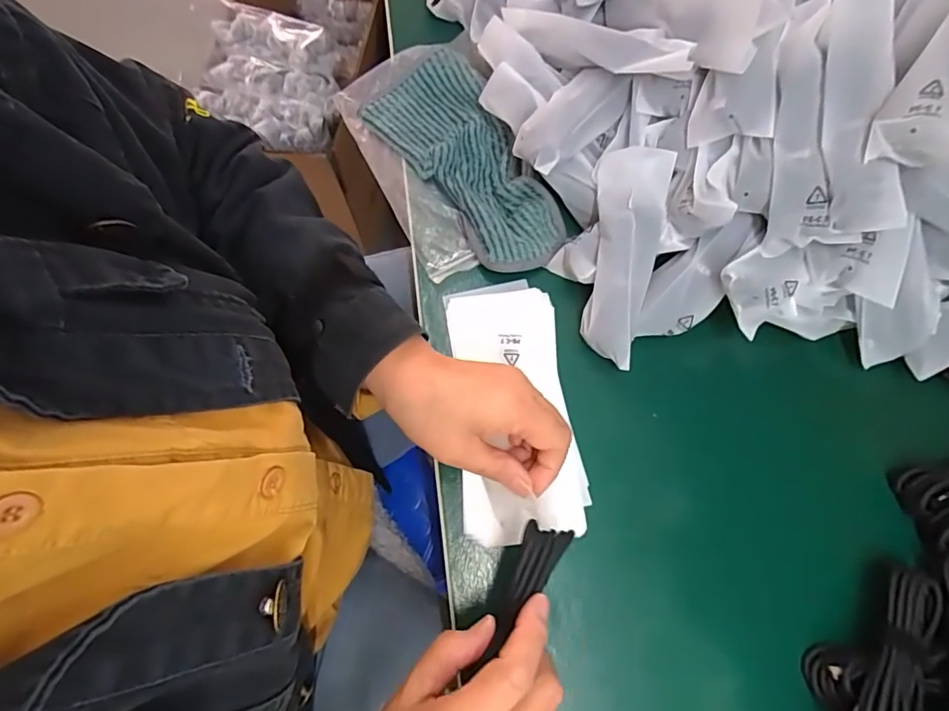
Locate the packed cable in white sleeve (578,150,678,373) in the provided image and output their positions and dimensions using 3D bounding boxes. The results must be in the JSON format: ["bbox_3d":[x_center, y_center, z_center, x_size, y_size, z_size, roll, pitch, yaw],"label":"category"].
[{"bbox_3d":[0.107,-0.071,0.378,0.051,0.022,0.150,9,91,2],"label":"packed cable in white sleeve"}]

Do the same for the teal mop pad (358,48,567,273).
[{"bbox_3d":[-0.003,-0.160,0.429,0.092,0.023,0.207,-35,77,-11],"label":"teal mop pad"}]

